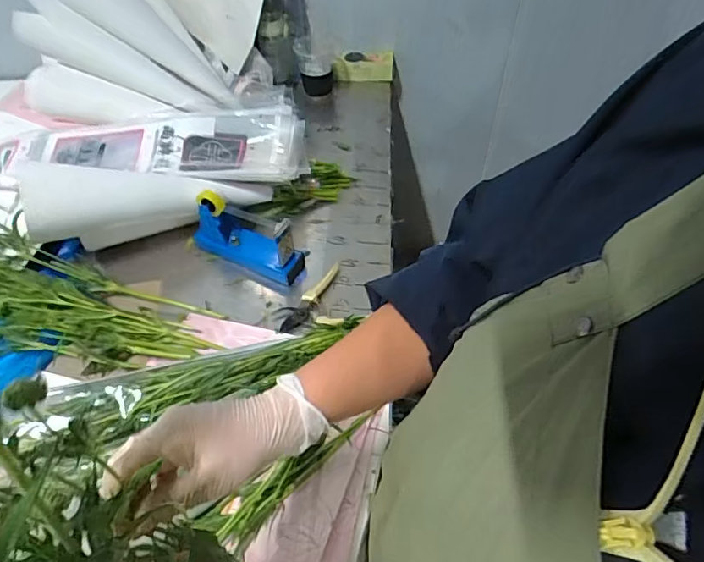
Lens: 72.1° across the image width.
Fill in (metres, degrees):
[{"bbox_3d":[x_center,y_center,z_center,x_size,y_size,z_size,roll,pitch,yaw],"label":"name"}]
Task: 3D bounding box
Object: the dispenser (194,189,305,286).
[{"bbox_3d":[-0.180,-0.076,0.800,0.192,0.123,0.053,21,56,18],"label":"dispenser"}]

